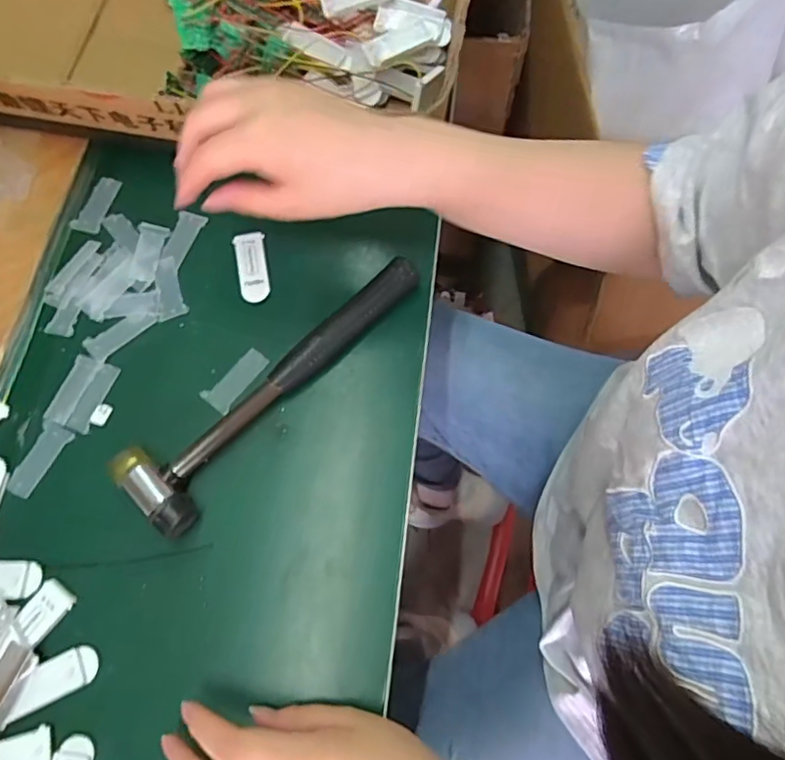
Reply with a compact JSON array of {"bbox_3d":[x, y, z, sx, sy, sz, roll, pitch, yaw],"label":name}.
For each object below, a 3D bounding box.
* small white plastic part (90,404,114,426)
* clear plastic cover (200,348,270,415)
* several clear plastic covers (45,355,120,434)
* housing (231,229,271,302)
[{"bbox_3d":[-0.193,0.023,0.365,0.010,0.004,0.015,19,71,7],"label":"small white plastic part"},{"bbox_3d":[-0.107,-0.002,0.375,0.022,0.004,0.047,33,73,12],"label":"clear plastic cover"},{"bbox_3d":[-0.207,0.009,0.370,0.030,0.004,0.048,18,71,7],"label":"several clear plastic covers"},{"bbox_3d":[-0.102,-0.082,0.402,0.023,0.005,0.054,-13,70,-5],"label":"housing"}]

